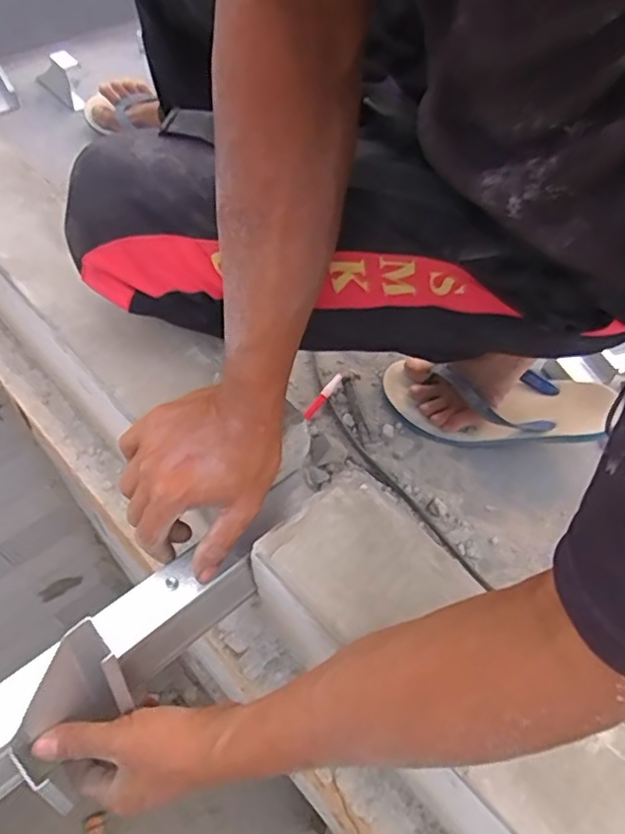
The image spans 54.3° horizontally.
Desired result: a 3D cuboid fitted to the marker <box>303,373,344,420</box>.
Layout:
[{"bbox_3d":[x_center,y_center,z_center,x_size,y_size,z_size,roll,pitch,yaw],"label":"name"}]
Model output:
[{"bbox_3d":[0.013,-0.026,0.751,0.012,0.012,0.072,31,61,16],"label":"marker"}]

